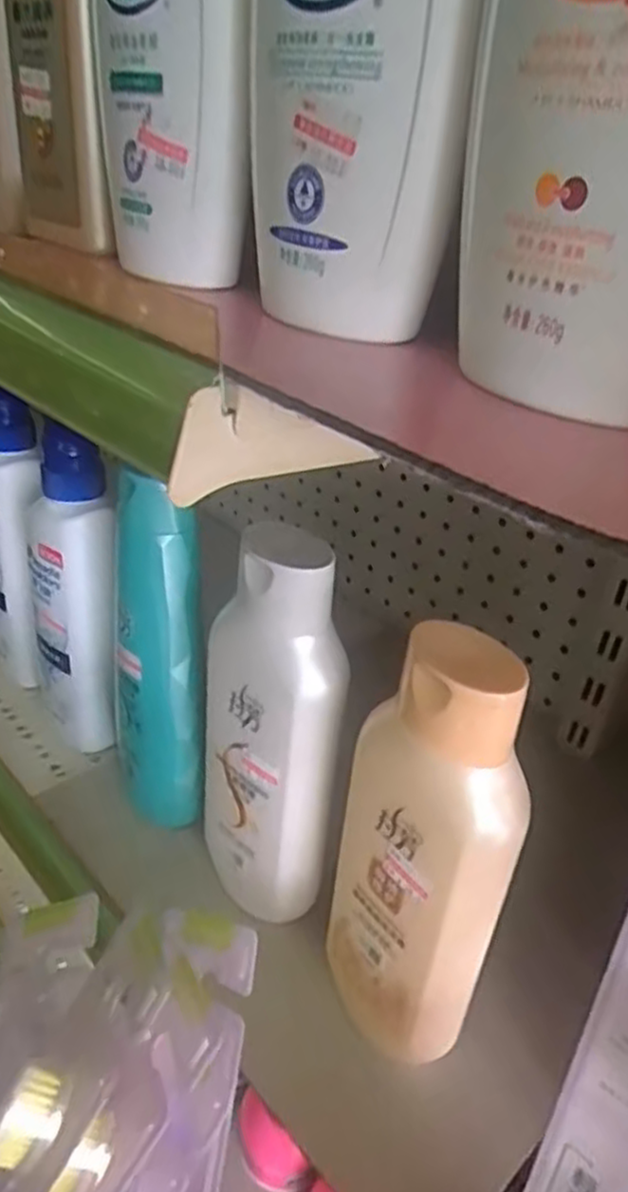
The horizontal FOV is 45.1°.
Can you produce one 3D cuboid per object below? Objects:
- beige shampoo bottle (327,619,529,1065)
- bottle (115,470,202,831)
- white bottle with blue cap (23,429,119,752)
[{"bbox_3d":[0.044,0.103,0.303,0.037,0.209,0.058,-13,35,-25],"label":"beige shampoo bottle"},{"bbox_3d":[-0.086,0.039,0.410,0.046,0.213,0.039,-4,32,-12],"label":"bottle"},{"bbox_3d":[-0.146,0.007,0.466,0.048,0.208,0.044,-10,34,-21],"label":"white bottle with blue cap"}]

